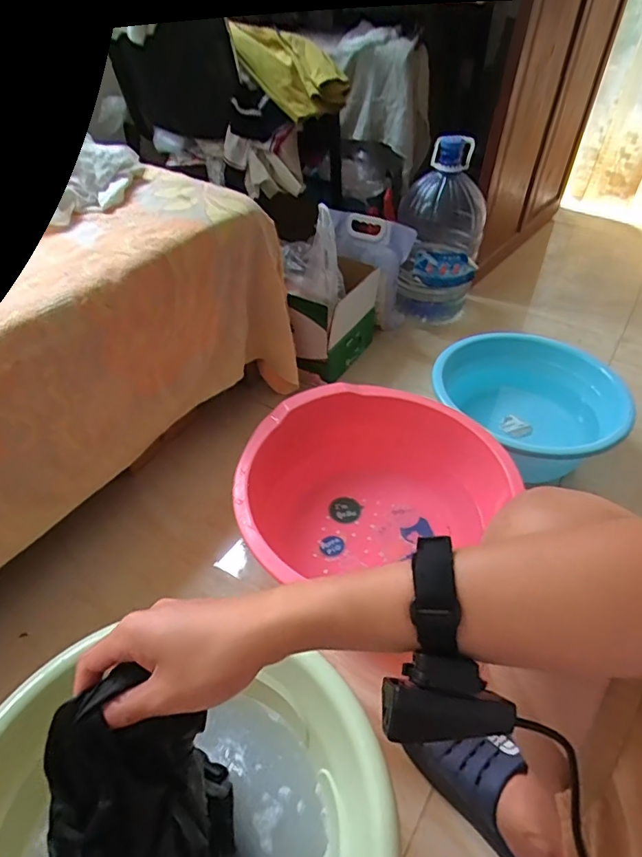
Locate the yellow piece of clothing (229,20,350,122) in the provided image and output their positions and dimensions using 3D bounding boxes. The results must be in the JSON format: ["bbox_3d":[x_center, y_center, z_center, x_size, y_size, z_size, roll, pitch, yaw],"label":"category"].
[{"bbox_3d":[-0.070,-0.861,1.209,0.261,0.160,0.150,2,44,2],"label":"yellow piece of clothing"}]

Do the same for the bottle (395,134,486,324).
[{"bbox_3d":[0.331,-0.527,1.413,0.237,0.450,0.200,9,44,9],"label":"bottle"}]

